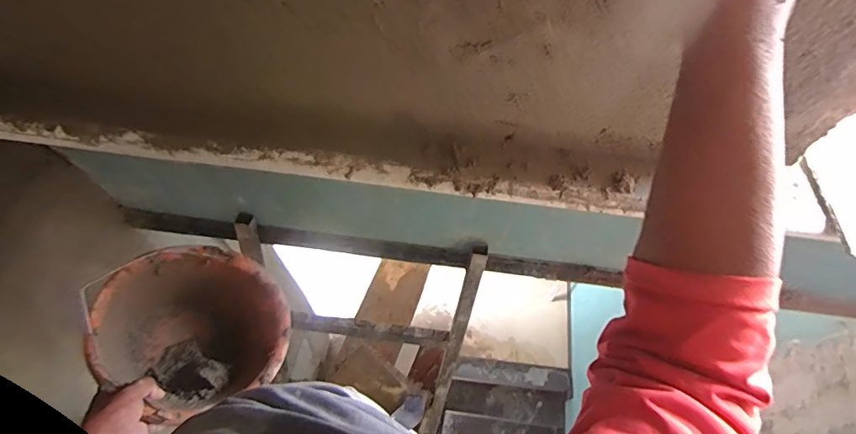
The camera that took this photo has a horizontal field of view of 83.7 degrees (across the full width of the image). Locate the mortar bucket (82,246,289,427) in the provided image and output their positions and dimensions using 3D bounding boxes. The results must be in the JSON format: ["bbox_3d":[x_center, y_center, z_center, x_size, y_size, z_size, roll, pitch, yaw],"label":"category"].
[{"bbox_3d":[-0.362,0.192,0.737,0.241,0.220,0.241,16,45,-17],"label":"mortar bucket"}]

